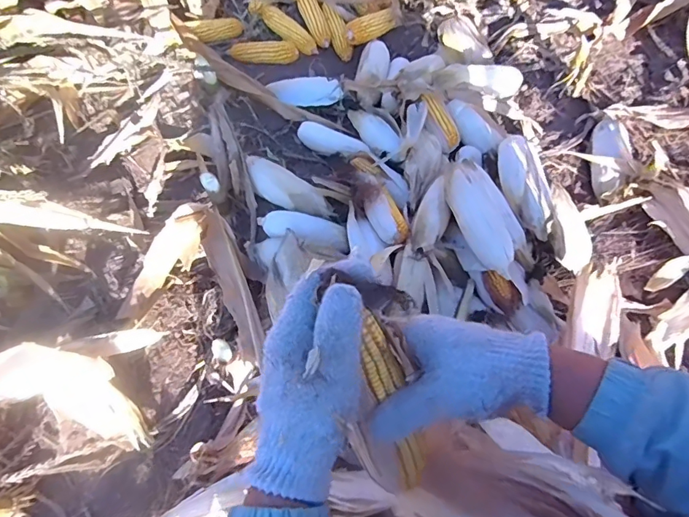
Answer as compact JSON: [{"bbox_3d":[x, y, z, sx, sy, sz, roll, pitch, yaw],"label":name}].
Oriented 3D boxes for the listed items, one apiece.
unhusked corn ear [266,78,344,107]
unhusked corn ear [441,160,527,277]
[{"bbox_3d":[-0.092,-0.396,1.087,0.175,0.039,0.054,1,65,3],"label":"unhusked corn ear"},{"bbox_3d":[0.254,-0.079,0.813,0.116,0.083,0.218,-24,66,-8],"label":"unhusked corn ear"}]

